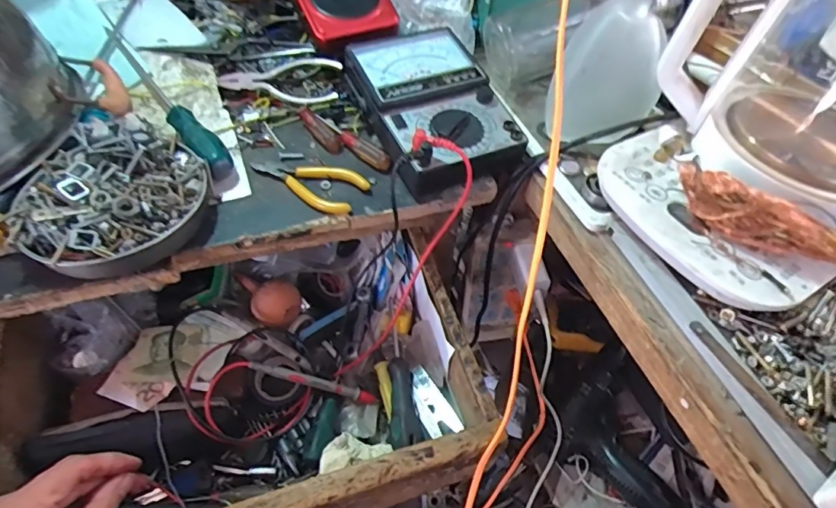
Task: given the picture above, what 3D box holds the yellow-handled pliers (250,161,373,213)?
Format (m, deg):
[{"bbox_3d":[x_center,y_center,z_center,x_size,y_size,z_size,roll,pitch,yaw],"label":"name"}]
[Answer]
[{"bbox_3d":[-0.095,-0.064,0.422,0.103,0.018,0.040,16,53,8],"label":"yellow-handled pliers"}]

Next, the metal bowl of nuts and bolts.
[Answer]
[{"bbox_3d":[-0.233,-0.046,0.369,0.129,0.060,0.128,2,52,-3],"label":"metal bowl of nuts and bolts"}]

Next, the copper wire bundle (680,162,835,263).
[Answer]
[{"bbox_3d":[0.229,-0.023,0.324,0.112,0.034,0.024,25,55,15],"label":"copper wire bundle"}]

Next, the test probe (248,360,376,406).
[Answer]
[{"bbox_3d":[-0.097,0.123,0.462,0.130,0.009,0.012,25,48,-25],"label":"test probe"}]

